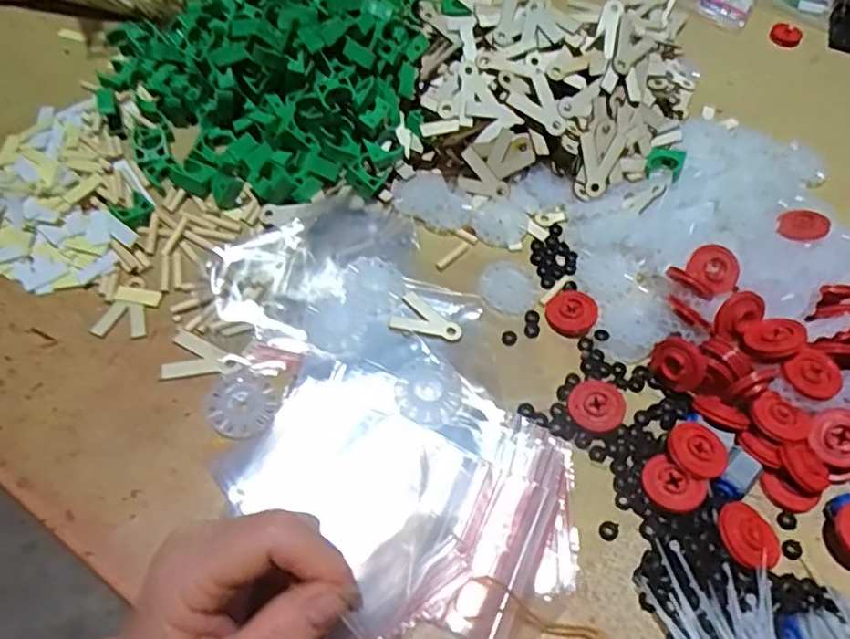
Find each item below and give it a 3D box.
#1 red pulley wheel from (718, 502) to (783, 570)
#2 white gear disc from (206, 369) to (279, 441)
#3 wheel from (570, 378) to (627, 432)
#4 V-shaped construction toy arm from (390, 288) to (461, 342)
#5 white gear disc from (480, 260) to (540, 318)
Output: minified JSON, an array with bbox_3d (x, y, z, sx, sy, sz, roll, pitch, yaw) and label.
[{"bbox_3d":[0.168,0.111,0.319,0.031,0.004,0.033,8,58,-13],"label":"red pulley wheel"},{"bbox_3d":[-0.105,0.048,0.354,0.038,0.004,0.038,2,58,-3],"label":"white gear disc"},{"bbox_3d":[0.101,0.051,0.364,0.032,0.013,0.030,2,58,-3],"label":"wheel"},{"bbox_3d":[0.003,0.001,0.393,0.043,0.004,0.029,23,59,10],"label":"V-shaped construction toy arm"},{"bbox_3d":[0.058,-0.022,0.419,0.040,0.004,0.042,2,58,-3],"label":"white gear disc"}]

